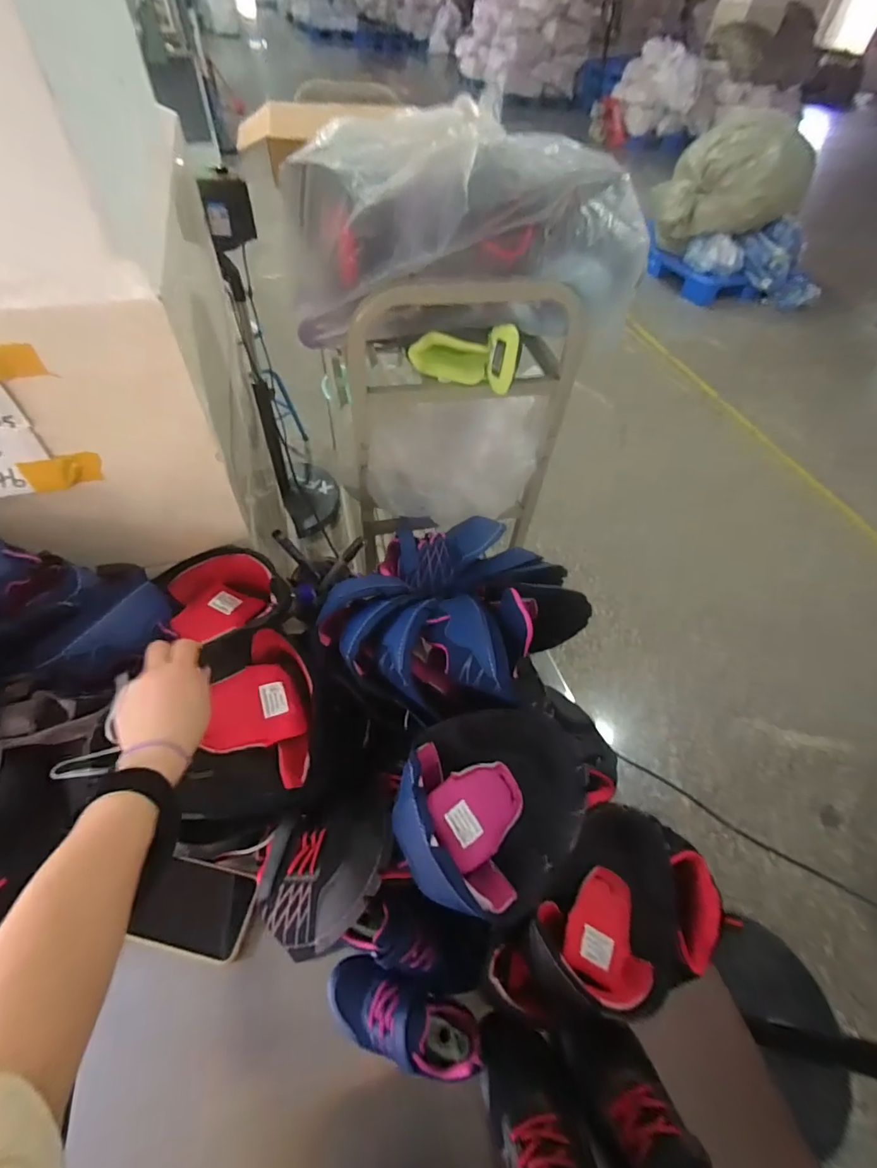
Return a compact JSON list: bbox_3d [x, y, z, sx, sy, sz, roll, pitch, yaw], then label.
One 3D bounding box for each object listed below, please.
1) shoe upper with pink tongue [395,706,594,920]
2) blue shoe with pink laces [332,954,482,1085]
[{"bbox_3d":[0.048,0.205,0.451,0.164,0.046,0.186,32,57,18],"label":"shoe upper with pink tongue"},{"bbox_3d":[-0.036,0.394,0.429,0.148,0.057,0.065,10,52,21],"label":"blue shoe with pink laces"}]

